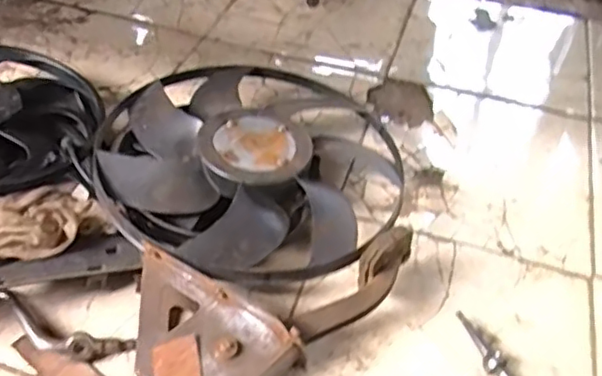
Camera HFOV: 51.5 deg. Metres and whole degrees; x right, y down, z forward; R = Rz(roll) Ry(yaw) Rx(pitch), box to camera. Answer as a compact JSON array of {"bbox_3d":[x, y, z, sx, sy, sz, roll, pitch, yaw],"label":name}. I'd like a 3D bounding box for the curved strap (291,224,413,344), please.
[{"bbox_3d":[0.078,0.130,0.807,0.196,0.051,0.054,-42,59,-14],"label":"curved strap"}]

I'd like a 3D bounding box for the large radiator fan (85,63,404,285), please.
[{"bbox_3d":[-0.082,-0.038,0.989,0.439,0.110,0.464,2,46,-2],"label":"large radiator fan"}]

